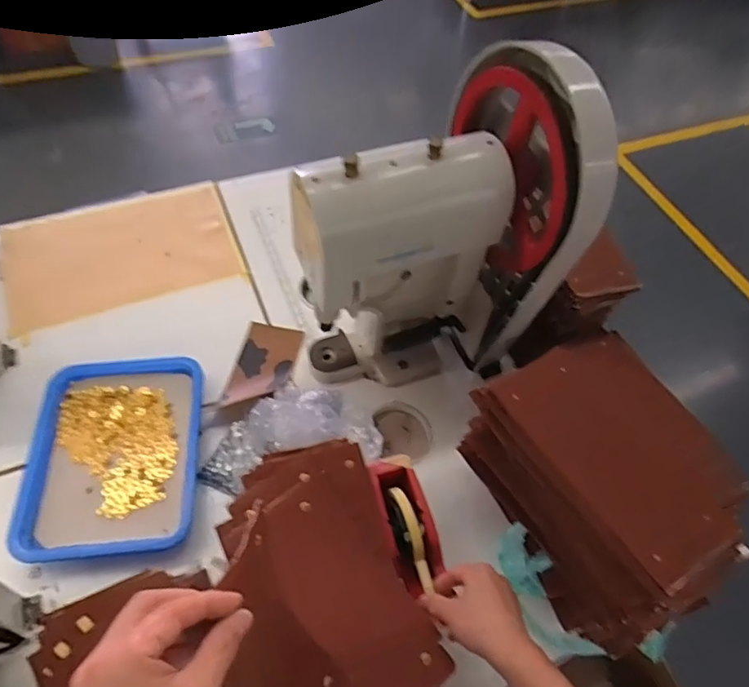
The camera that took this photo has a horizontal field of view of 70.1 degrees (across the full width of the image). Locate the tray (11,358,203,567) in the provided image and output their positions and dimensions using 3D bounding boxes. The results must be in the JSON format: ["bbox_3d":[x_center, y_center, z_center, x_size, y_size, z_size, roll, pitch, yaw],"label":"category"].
[{"bbox_3d":[-0.363,0.156,0.765,0.221,0.060,0.275,-4,56,-7],"label":"tray"}]

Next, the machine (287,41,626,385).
[{"bbox_3d":[0.068,-0.152,0.733,0.318,0.472,0.237,-7,57,-9],"label":"machine"}]

